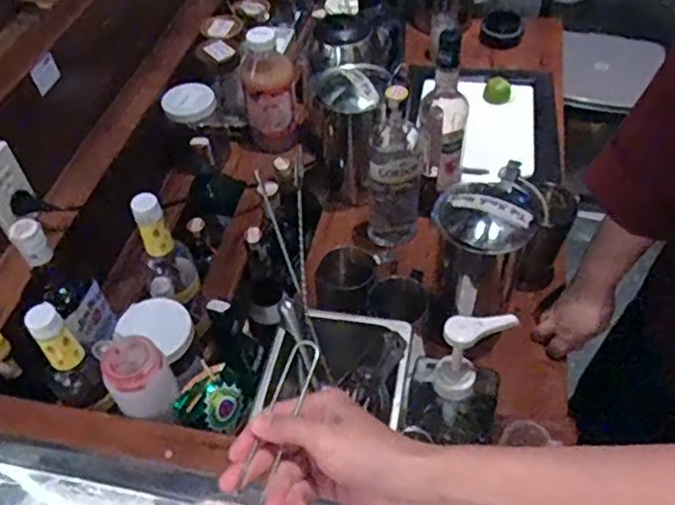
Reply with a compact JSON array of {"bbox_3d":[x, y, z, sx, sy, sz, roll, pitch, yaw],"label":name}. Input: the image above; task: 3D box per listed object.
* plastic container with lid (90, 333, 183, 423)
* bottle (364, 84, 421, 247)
[{"bbox_3d":[-0.211,0.131,0.665,0.066,0.096,0.067,-10,49,-7],"label":"plastic container with lid"},{"bbox_3d":[0.084,-0.122,0.922,0.078,0.258,0.086,4,49,6],"label":"bottle"}]

